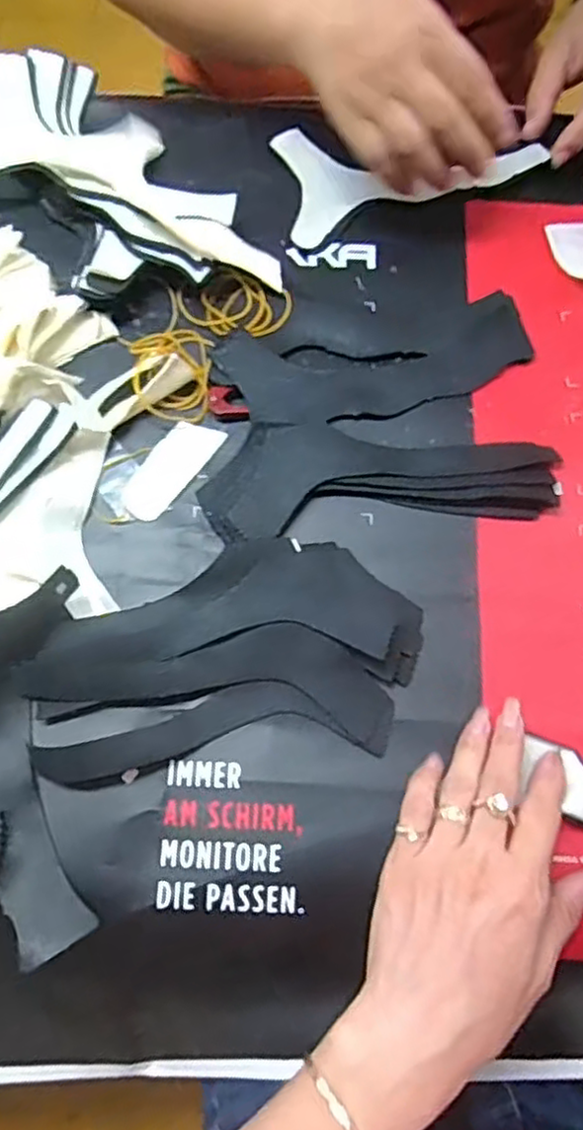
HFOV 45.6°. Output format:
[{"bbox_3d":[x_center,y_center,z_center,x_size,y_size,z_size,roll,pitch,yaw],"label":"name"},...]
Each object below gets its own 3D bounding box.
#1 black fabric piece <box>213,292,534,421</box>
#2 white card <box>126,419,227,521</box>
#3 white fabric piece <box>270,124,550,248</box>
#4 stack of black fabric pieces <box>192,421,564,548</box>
[{"bbox_3d":[0.054,-0.121,0.419,0.187,0.008,0.062,-11,74,-6],"label":"black fabric piece"},{"bbox_3d":[-0.069,-0.056,0.400,0.028,0.006,0.067,34,75,8],"label":"white card"},{"bbox_3d":[0.079,-0.266,0.462,0.171,0.019,0.087,-11,74,-5],"label":"white fabric piece"},{"bbox_3d":[0.051,-0.052,0.391,0.196,0.010,0.065,-6,73,-4],"label":"stack of black fabric pieces"}]

